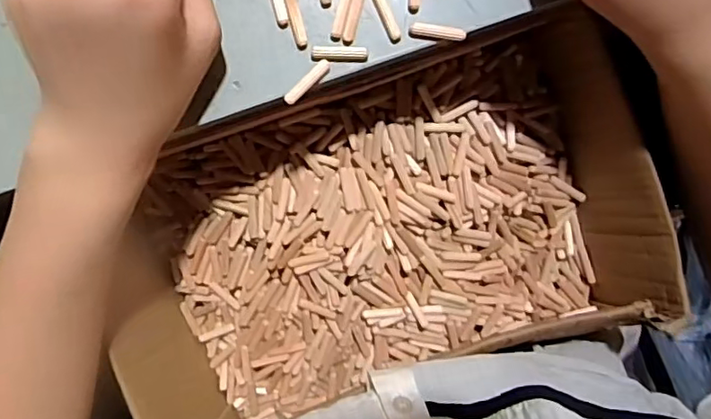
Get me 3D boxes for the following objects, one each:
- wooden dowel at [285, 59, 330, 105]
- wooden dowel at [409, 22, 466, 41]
[{"bbox_3d":[-0.025,-0.067,0.306,0.030,0.004,0.007,-45,97,1],"label":"wooden dowel"},{"bbox_3d":[0.043,-0.094,0.307,0.029,0.007,0.008,7,95,-4],"label":"wooden dowel"}]

